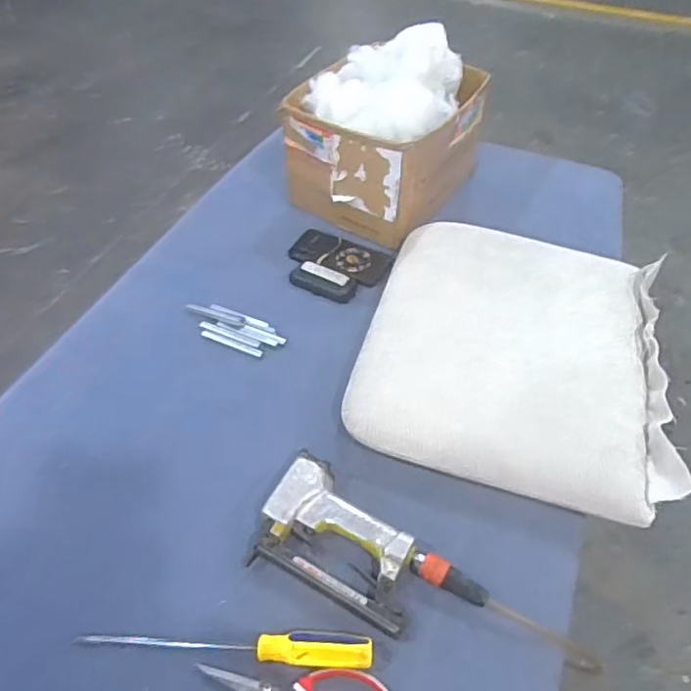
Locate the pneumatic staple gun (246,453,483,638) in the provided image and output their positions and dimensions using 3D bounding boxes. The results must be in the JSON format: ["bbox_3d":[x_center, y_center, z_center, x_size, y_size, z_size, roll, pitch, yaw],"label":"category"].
[{"bbox_3d":[0.015,0.236,0.632,0.255,0.035,0.128,30,56,23],"label":"pneumatic staple gun"}]

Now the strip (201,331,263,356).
[{"bbox_3d":[-0.168,-0.003,0.859,0.102,0.004,0.013,19,53,15],"label":"strip"}]

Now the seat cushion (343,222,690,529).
[{"bbox_3d":[0.240,0.003,0.816,0.403,0.074,0.431,14,50,10],"label":"seat cushion"}]

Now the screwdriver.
[{"bbox_3d":[-0.117,0.301,0.584,0.287,0.024,0.029,2,50,1],"label":"screwdriver"}]

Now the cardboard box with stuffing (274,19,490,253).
[{"bbox_3d":[0.072,-0.383,1.019,0.265,0.259,0.292,27,55,21],"label":"cardboard box with stuffing"}]

